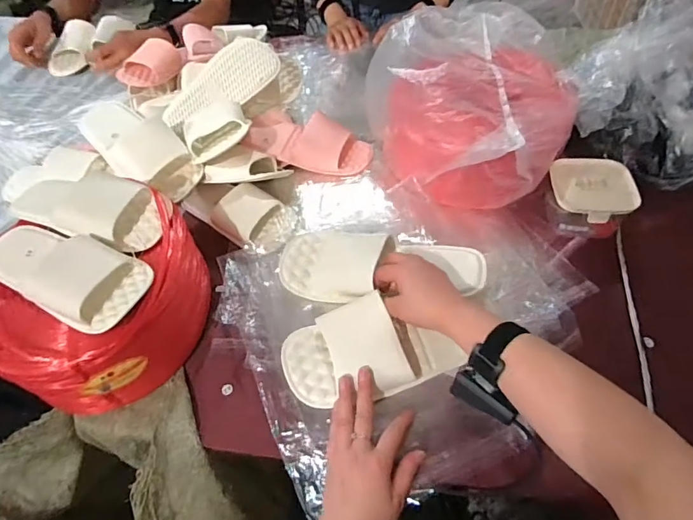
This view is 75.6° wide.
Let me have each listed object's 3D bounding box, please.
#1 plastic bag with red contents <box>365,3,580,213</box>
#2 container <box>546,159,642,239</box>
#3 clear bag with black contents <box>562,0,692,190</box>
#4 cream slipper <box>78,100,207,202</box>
[{"bbox_3d":[0.193,-0.252,0.728,0.306,0.155,0.314,18,56,17],"label":"plastic bag with red contents"},{"bbox_3d":[0.352,-0.092,0.655,0.110,0.058,0.111,0,53,5],"label":"container"},{"bbox_3d":[0.480,-0.250,0.664,0.265,0.177,0.235,32,61,25],"label":"clear bag with black contents"},{"bbox_3d":[-0.350,-0.192,0.753,0.115,0.055,0.261,-36,58,-21],"label":"cream slipper"}]

